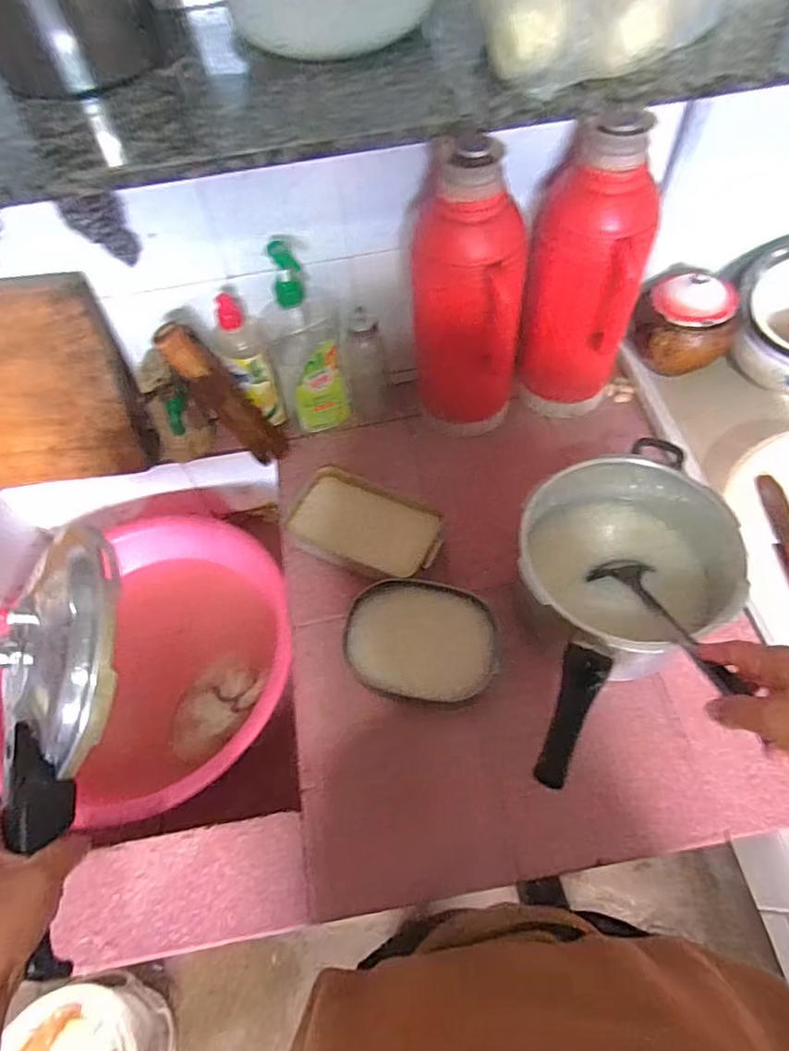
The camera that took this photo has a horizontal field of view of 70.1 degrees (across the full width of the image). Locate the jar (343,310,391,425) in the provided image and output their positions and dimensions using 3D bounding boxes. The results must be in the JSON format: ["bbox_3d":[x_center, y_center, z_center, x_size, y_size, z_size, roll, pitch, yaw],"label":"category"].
[{"bbox_3d":[-0.039,-0.225,0.792,0.059,0.164,0.064,-2,59,3],"label":"jar"}]

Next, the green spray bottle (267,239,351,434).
[{"bbox_3d":[-0.117,-0.239,0.745,0.094,0.253,0.072,-16,59,-5],"label":"green spray bottle"}]

